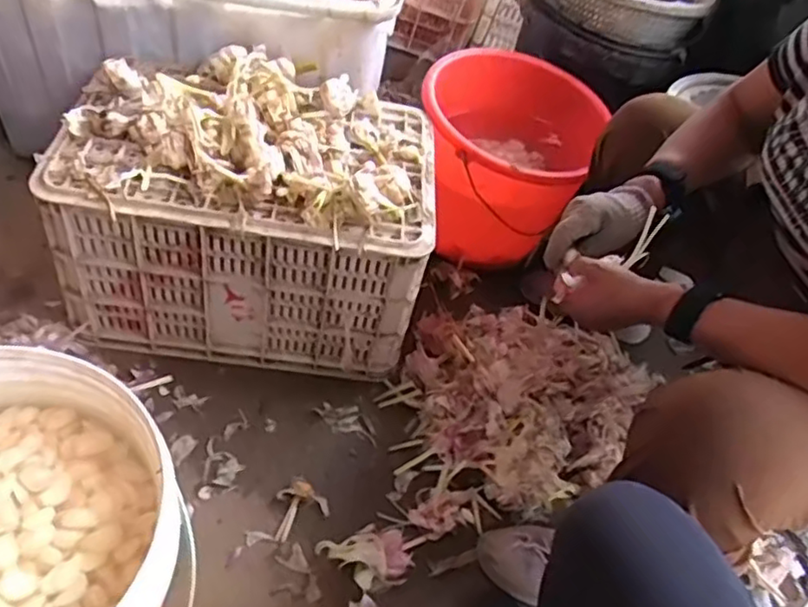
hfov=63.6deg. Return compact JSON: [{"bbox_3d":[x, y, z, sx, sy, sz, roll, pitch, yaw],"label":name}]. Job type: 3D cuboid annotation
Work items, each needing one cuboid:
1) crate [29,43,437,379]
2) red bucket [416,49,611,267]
[{"bbox_3d":[-0.212,-0.136,0.984,0.487,0.347,0.306,3,48,-2],"label":"crate"},{"bbox_3d":[0.177,-0.242,1.173,0.285,0.304,0.273,9,49,4],"label":"red bucket"}]

